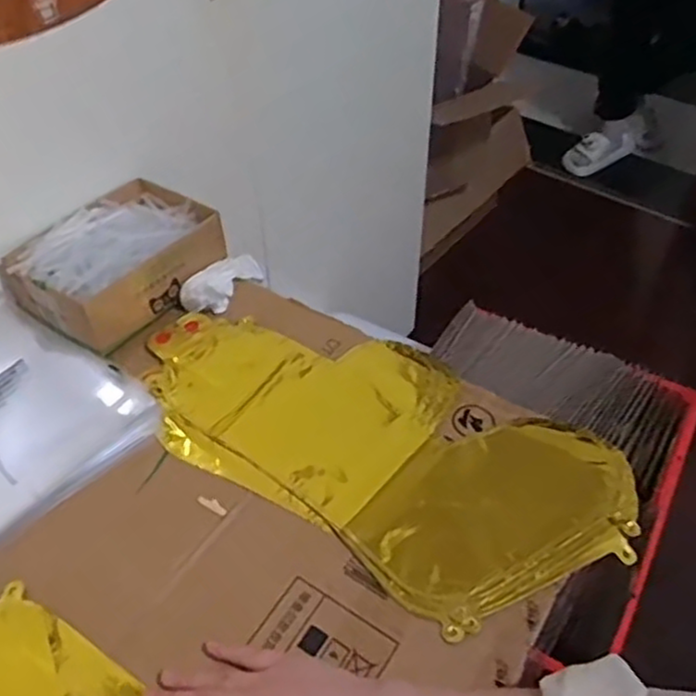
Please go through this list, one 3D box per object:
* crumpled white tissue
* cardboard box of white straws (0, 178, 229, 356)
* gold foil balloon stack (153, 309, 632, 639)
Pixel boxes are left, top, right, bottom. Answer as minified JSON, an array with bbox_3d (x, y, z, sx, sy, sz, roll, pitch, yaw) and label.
[{"bbox_3d":[-0.129,-0.072,0.770,0.035,0.040,0.103,23,38,24],"label":"crumpled white tissue"},{"bbox_3d":[-0.234,-0.090,0.747,0.133,0.084,0.189,26,53,23],"label":"cardboard box of white straws"},{"bbox_3d":[0.020,0.070,0.634,0.433,0.018,0.218,27,53,24],"label":"gold foil balloon stack"}]

